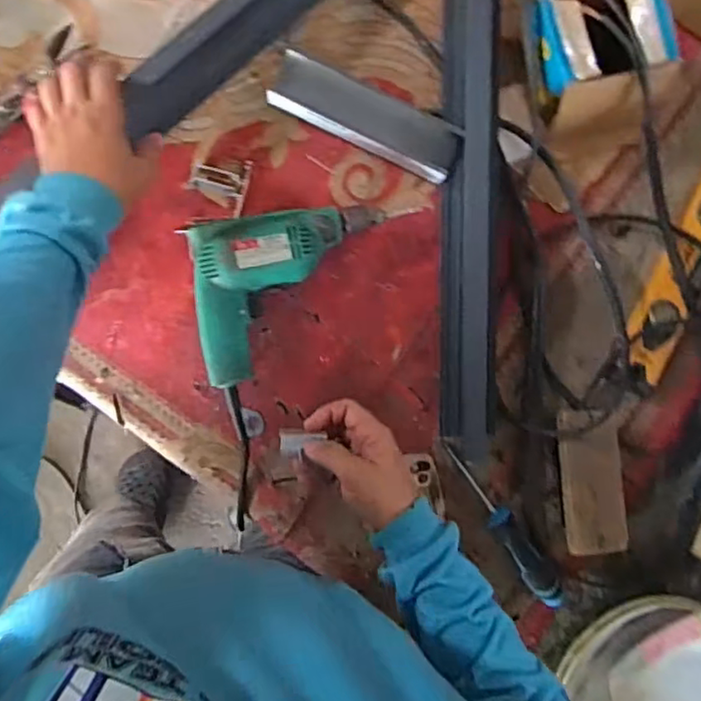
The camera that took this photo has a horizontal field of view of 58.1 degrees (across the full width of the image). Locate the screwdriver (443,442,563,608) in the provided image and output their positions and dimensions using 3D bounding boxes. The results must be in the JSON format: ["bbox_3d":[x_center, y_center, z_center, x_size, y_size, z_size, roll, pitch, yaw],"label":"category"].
[{"bbox_3d":[0.159,0.181,0.652,0.029,0.027,0.196,-35,93,-6],"label":"screwdriver"}]

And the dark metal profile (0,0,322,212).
[{"bbox_3d":[-0.088,-0.329,0.613,0.038,0.075,0.345,44,78,-4],"label":"dark metal profile"}]

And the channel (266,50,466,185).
[{"bbox_3d":[0.016,-0.237,0.645,0.194,0.028,0.056,25,86,-5],"label":"channel"}]

